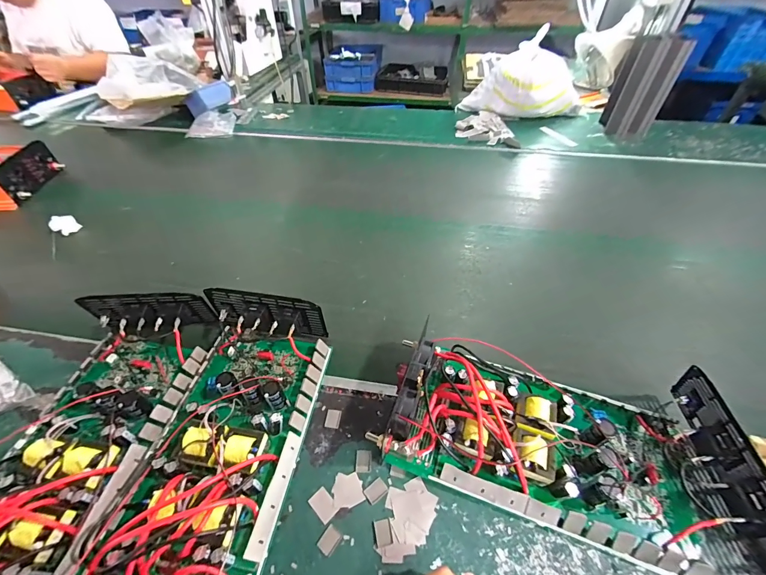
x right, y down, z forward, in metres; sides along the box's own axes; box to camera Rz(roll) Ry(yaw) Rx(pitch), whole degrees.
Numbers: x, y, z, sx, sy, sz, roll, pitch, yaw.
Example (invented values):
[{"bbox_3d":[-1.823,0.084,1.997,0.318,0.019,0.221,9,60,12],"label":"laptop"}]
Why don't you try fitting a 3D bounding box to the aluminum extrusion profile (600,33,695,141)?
[{"bbox_3d":[0.719,-0.557,0.941,0.138,0.241,0.081,19,50,18],"label":"aluminum extrusion profile"}]

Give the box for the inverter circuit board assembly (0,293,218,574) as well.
[{"bbox_3d":[-0.388,0.173,0.421,0.208,0.075,0.410,7,47,8],"label":"inverter circuit board assembly"}]

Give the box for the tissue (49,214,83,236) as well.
[{"bbox_3d":[-0.715,-0.141,0.753,0.033,0.038,0.047,28,53,25],"label":"tissue"}]

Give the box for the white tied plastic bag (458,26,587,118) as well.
[{"bbox_3d":[0.472,-0.685,1.100,0.256,0.209,0.312,-31,53,-25],"label":"white tied plastic bag"}]

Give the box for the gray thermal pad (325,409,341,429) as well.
[{"bbox_3d":[-0.067,0.177,0.453,0.020,0.004,0.024,4,47,5],"label":"gray thermal pad"}]

